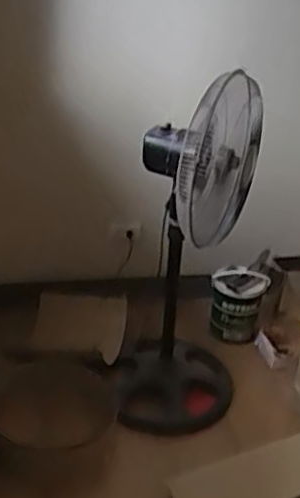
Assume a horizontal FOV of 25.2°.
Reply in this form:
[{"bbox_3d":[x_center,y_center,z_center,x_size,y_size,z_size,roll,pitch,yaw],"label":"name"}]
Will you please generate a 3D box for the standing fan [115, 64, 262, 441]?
[{"bbox_3d":[0.117,-0.003,1.890,0.308,0.949,0.455,5,29,4],"label":"standing fan"}]

